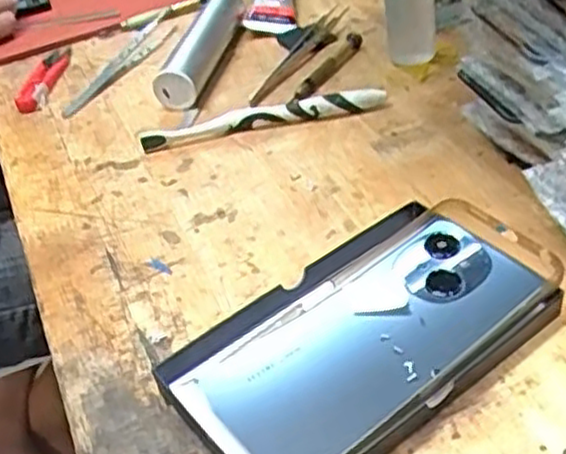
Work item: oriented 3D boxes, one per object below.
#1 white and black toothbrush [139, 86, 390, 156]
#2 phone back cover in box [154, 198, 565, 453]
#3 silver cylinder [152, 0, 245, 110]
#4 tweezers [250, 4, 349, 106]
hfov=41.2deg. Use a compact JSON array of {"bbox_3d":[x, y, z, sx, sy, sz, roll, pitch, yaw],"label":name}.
[{"bbox_3d":[-0.013,-0.077,0.531,0.171,0.019,0.016,-13,40,-4],"label":"white and black toothbrush"},{"bbox_3d":[0.041,0.049,0.362,0.182,0.023,0.100,-31,45,-23],"label":"phone back cover in box"},{"bbox_3d":[-0.061,-0.146,0.599,0.033,0.038,0.145,6,43,18],"label":"silver cylinder"},{"bbox_3d":[0.018,-0.139,0.598,0.021,0.008,0.150,15,46,27],"label":"tweezers"}]

